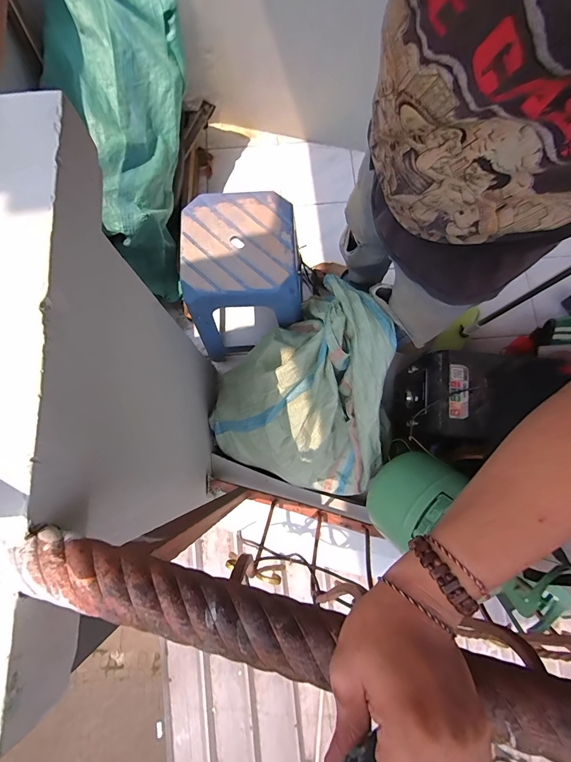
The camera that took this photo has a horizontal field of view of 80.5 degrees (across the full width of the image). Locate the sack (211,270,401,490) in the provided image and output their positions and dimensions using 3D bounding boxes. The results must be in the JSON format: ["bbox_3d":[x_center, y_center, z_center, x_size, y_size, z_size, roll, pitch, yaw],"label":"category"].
[{"bbox_3d":[0.079,0.075,0.910,0.514,0.342,0.469,-41,80,-7],"label":"sack"}]

